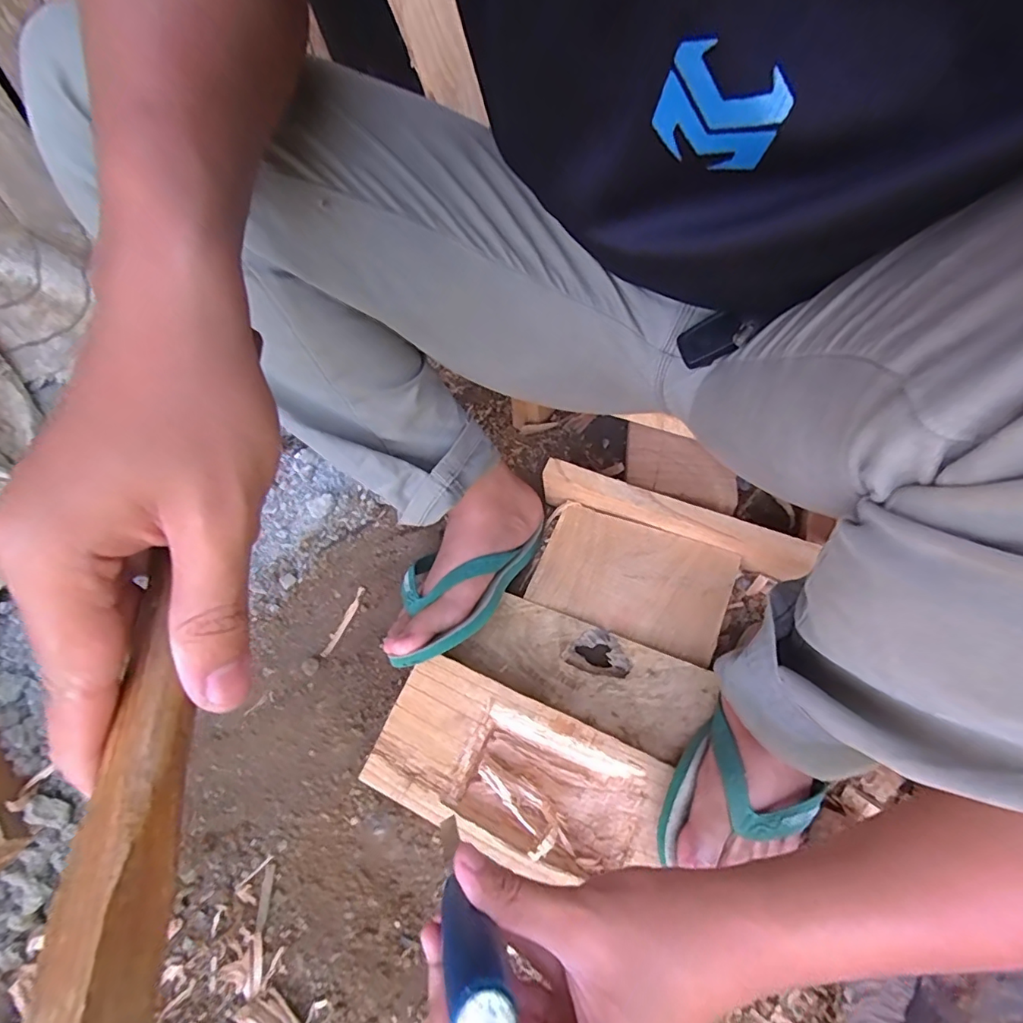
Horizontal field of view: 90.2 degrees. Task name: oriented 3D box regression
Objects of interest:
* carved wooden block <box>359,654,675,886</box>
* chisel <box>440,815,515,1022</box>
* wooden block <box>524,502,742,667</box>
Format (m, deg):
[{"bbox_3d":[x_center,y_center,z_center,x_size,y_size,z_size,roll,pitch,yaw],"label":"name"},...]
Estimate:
[{"bbox_3d":[0.003,0.215,0.421,0.235,0.050,0.118,22,63,15],"label":"carved wooden block"},{"bbox_3d":[-0.024,0.191,0.256,0.022,0.182,0.018,-24,81,-15],"label":"chisel"},{"bbox_3d":[0.124,0.070,0.536,0.188,0.019,0.122,17,66,16],"label":"wooden block"}]

